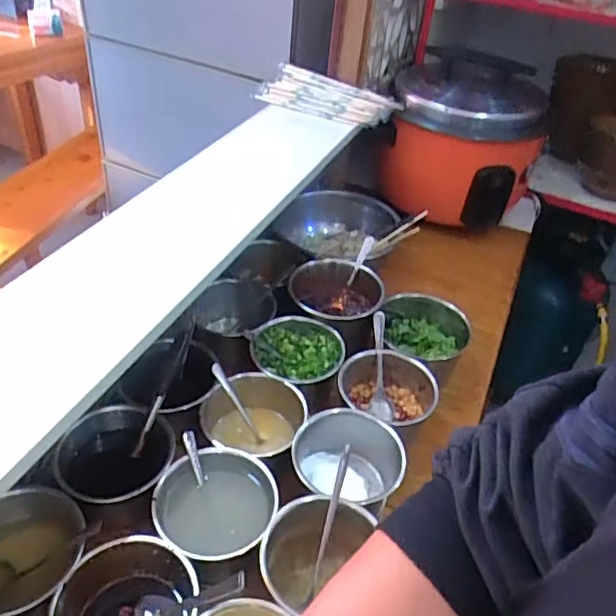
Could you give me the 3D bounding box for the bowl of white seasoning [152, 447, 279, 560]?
[{"bbox_3d":[-0.103,0.230,0.659,0.128,0.077,0.126,3,40,-3],"label":"bowl of white seasoning"}]

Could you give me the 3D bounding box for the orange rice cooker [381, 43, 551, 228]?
[{"bbox_3d":[0.324,-0.346,1.205,0.289,0.323,0.258,17,41,13],"label":"orange rice cooker"}]

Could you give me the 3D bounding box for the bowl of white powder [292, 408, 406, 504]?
[{"bbox_3d":[0.049,0.204,0.730,0.134,0.092,0.131,3,40,-3],"label":"bowl of white powder"}]

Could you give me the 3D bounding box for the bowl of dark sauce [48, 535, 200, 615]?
[{"bbox_3d":[-0.174,0.310,0.575,0.129,0.094,0.129,3,40,-3],"label":"bowl of dark sauce"}]

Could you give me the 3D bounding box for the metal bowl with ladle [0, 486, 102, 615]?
[{"bbox_3d":[-0.293,0.263,0.601,0.122,0.072,0.133,3,40,-3],"label":"metal bowl with ladle"}]

